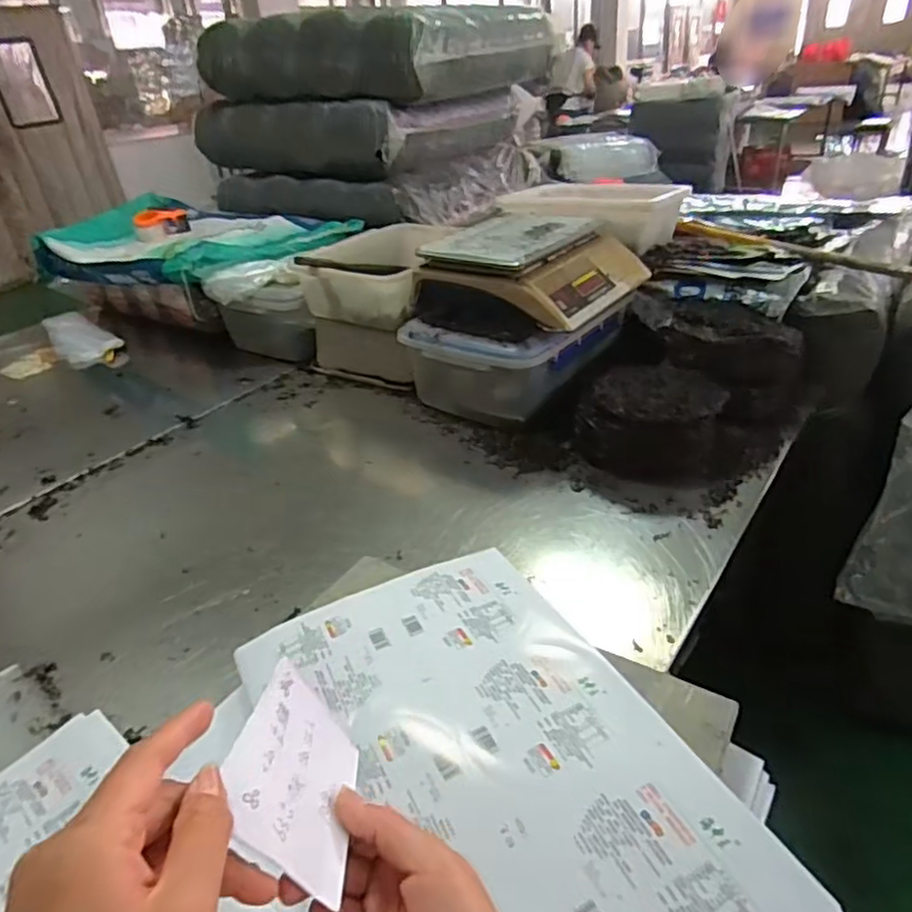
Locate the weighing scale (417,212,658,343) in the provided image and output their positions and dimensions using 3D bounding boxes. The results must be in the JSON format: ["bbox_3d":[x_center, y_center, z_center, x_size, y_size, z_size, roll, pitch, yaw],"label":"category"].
[{"bbox_3d":[0.142,-0.353,1.196,0.320,0.113,0.369,19,39,34],"label":"weighing scale"}]

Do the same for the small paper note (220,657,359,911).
[{"bbox_3d":[-0.082,0.164,0.337,0.008,0.075,0.112,-38,11,6],"label":"small paper note"}]

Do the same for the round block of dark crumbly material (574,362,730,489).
[{"bbox_3d":[0.318,-0.062,1.041,0.235,0.111,0.206,11,35,26],"label":"round block of dark crumbly material"}]

